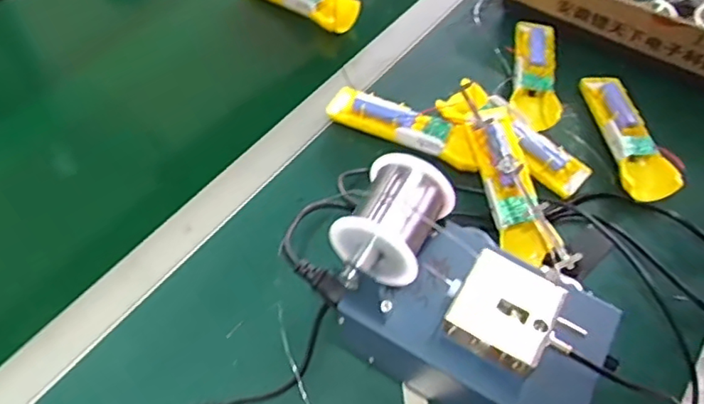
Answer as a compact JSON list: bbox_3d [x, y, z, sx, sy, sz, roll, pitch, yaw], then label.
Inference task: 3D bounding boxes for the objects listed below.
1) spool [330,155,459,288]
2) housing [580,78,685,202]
[{"bbox_3d":[0.029,0.013,0.397,0.064,0.052,0.076,27,58,14],"label":"spool"},{"bbox_3d":[0.291,-0.071,0.589,0.053,0.031,0.166,2,55,-2],"label":"housing"}]

